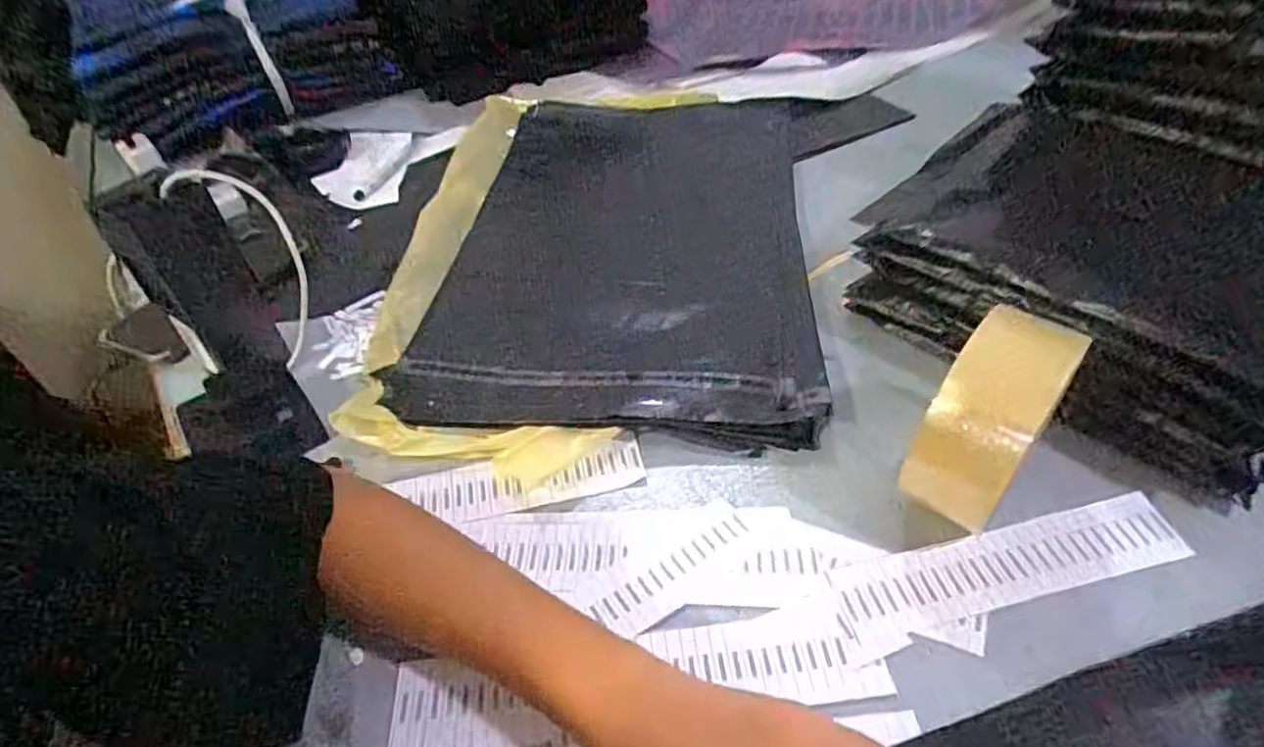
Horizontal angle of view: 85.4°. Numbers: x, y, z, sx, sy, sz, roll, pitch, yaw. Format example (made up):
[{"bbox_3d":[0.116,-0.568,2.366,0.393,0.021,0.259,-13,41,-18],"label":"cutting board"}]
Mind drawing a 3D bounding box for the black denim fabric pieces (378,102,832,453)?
[{"bbox_3d":[-0.007,-0.148,0.646,0.322,0.026,0.520,2,45,6],"label":"black denim fabric pieces"}]

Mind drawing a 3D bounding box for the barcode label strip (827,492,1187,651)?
[{"bbox_3d":[0.214,0.108,0.389,0.202,0.004,0.044,-12,45,-7],"label":"barcode label strip"}]

